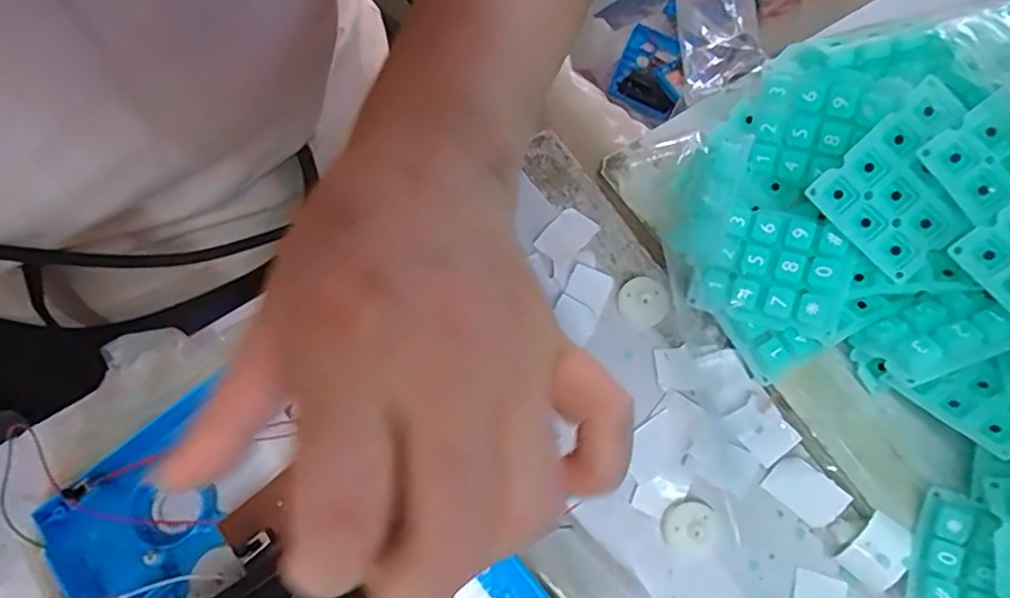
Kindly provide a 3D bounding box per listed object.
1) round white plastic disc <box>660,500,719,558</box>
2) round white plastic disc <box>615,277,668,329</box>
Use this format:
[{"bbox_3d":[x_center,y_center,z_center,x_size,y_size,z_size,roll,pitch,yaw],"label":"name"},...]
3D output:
[{"bbox_3d":[0.077,0.095,0.256,0.022,0.007,0.022,-1,70,4],"label":"round white plastic disc"},{"bbox_3d":[0.064,0.002,0.290,0.022,0.005,0.024,-1,70,4],"label":"round white plastic disc"}]

